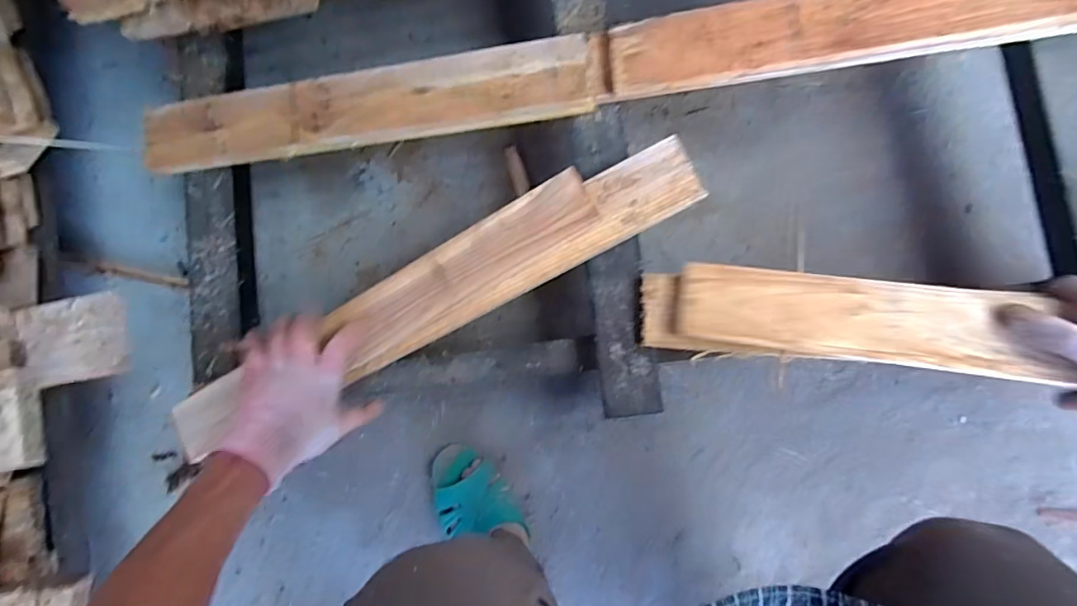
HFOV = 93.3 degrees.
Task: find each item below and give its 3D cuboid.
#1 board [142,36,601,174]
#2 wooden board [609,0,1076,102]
[{"bbox_3d":[-0.190,-0.209,0.555,0.501,0.034,0.076,-7,84,7],"label":"board"},{"bbox_3d":[0.308,-0.277,0.500,0.463,0.026,0.079,-7,84,7],"label":"wooden board"}]

